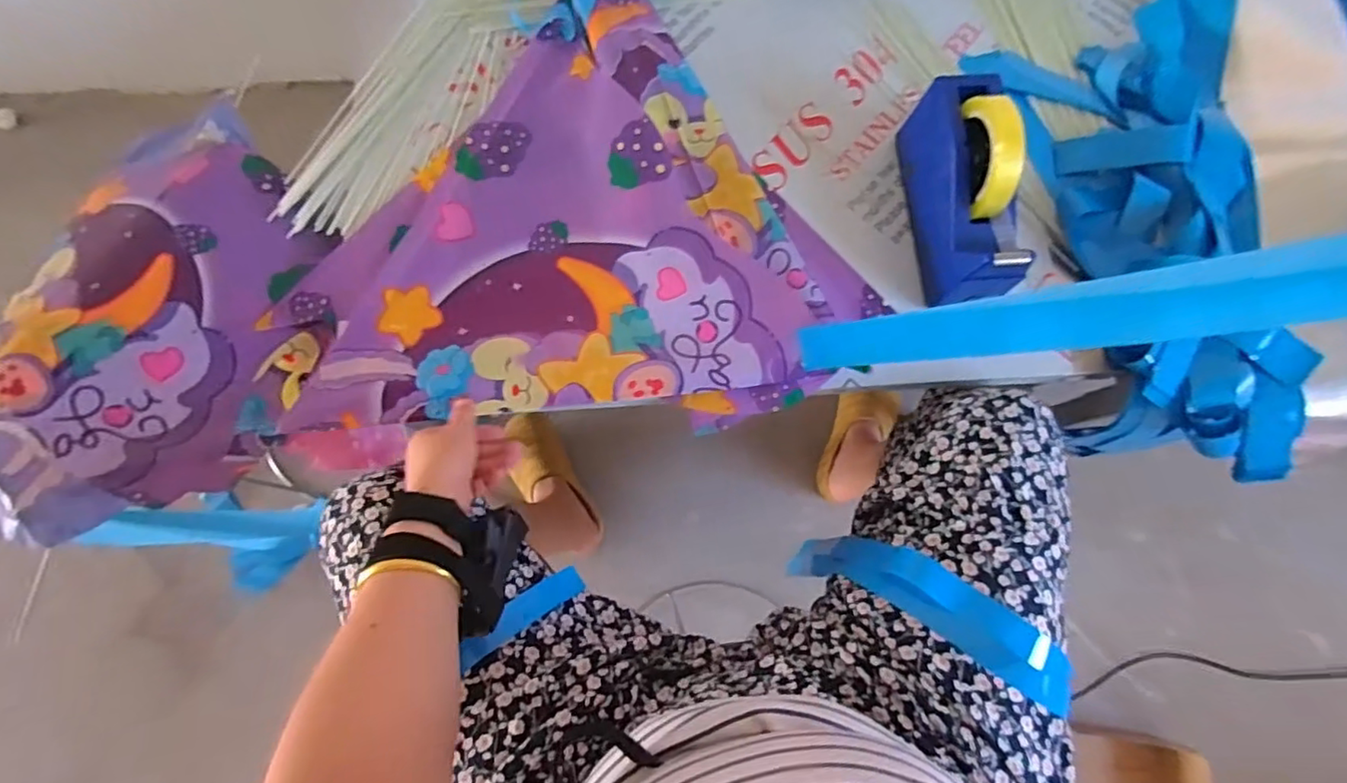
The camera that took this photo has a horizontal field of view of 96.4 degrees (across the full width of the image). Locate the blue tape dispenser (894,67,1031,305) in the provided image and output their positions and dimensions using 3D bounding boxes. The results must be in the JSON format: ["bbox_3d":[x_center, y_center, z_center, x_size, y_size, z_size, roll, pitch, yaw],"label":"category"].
[{"bbox_3d":[0.277,-0.188,0.569,0.058,0.127,0.203,-4,75,-3],"label":"blue tape dispenser"}]

